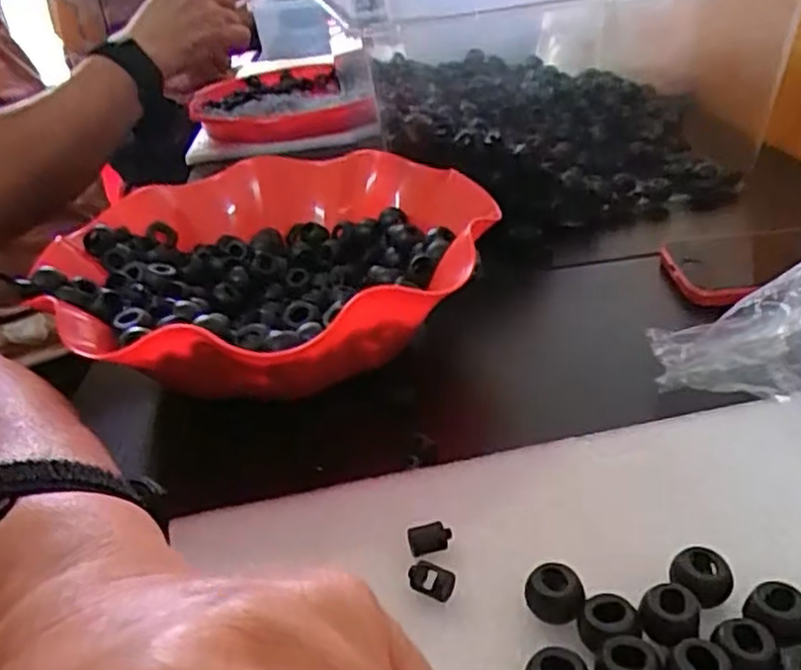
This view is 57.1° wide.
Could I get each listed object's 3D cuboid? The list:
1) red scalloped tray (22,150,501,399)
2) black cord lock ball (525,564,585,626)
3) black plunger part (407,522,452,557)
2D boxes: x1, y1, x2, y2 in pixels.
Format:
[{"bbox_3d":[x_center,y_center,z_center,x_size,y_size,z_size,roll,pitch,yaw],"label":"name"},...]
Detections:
[{"bbox_3d":[-0.060,-0.036,0.386,0.208,0.053,0.230,7,32,24],"label":"red scalloped tray"},{"bbox_3d":[0.047,0.081,0.227,0.017,0.014,0.013,-3,32,7],"label":"black cord lock ball"},{"bbox_3d":[0.010,0.070,0.252,0.015,0.007,0.006,-12,32,-7],"label":"black plunger part"}]

